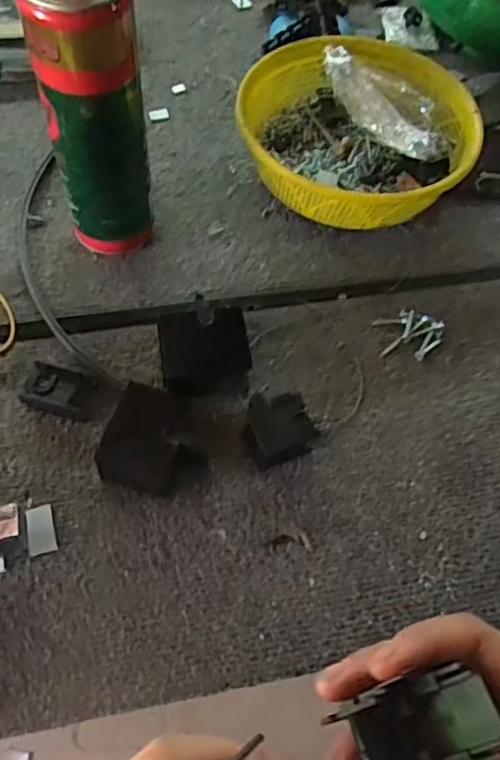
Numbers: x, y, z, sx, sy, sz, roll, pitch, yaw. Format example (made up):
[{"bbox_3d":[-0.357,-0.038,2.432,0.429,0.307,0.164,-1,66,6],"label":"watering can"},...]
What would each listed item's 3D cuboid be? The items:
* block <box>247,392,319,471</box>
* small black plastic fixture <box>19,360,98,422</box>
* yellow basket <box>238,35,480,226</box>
[{"bbox_3d":[0.017,0.034,0.433,0.042,0.034,0.042,-23,65,-16],"label":"block"},{"bbox_3d":[-0.130,0.009,0.439,0.042,0.015,0.031,17,61,5],"label":"small black plastic fixture"},{"bbox_3d":[0.086,-0.198,0.541,0.191,0.068,0.176,30,63,12],"label":"yellow basket"}]

